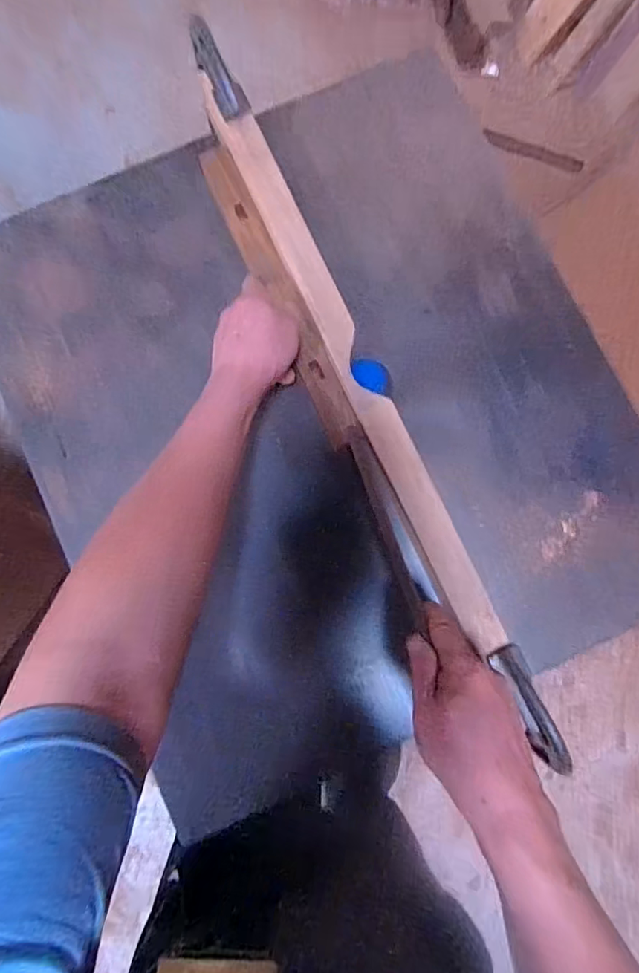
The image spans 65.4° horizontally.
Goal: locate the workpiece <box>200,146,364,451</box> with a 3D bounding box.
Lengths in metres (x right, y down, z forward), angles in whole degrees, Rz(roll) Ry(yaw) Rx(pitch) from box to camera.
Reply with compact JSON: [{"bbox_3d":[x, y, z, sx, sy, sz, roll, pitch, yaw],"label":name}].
[{"bbox_3d":[-0.041,-0.188,0.482,0.034,0.027,0.323,-26,83,-3],"label":"workpiece"}]

